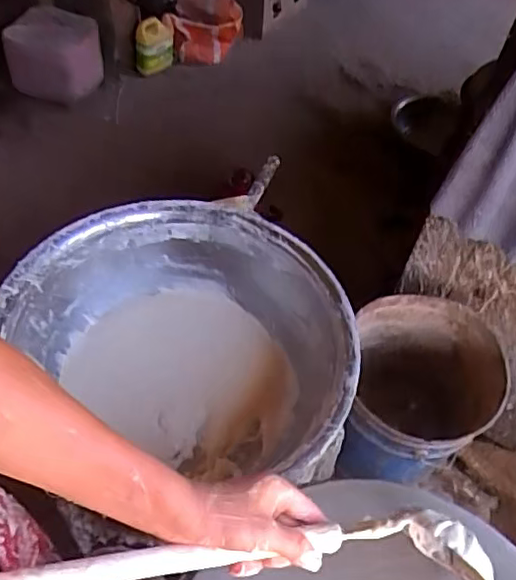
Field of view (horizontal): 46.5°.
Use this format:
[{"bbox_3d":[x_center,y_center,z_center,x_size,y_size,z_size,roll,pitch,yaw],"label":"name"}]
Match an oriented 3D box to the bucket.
[{"bbox_3d":[0.321,0.203,1.198,0.275,0.268,0.273,7,56,3],"label":"bucket"}]

